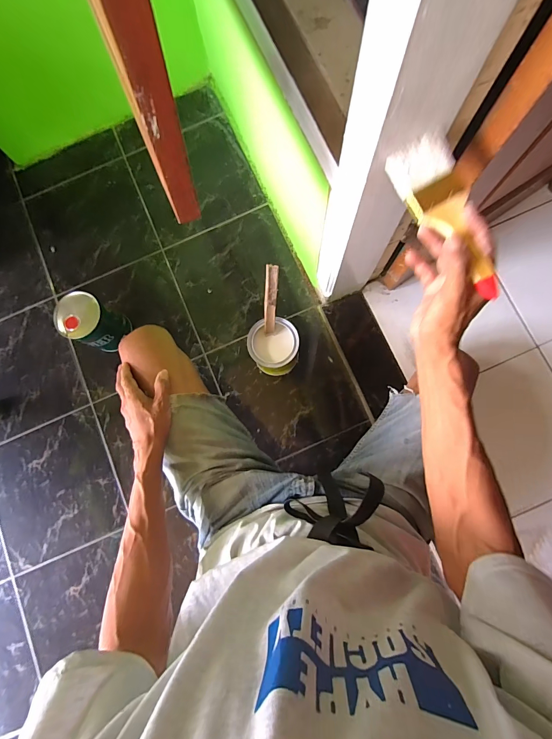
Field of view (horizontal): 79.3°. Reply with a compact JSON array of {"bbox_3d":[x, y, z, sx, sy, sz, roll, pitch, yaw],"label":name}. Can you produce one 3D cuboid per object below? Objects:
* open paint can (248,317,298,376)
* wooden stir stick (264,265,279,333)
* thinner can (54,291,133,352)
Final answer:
[{"bbox_3d":[-0.002,-0.046,0.734,0.100,0.119,0.099,-1,81,4],"label":"open paint can"},{"bbox_3d":[-0.010,-0.131,0.643,0.024,0.145,0.009,9,42,5],"label":"wooden stir stick"},{"bbox_3d":[-0.410,-0.101,0.756,0.103,0.139,0.097,-1,81,4],"label":"thinner can"}]

